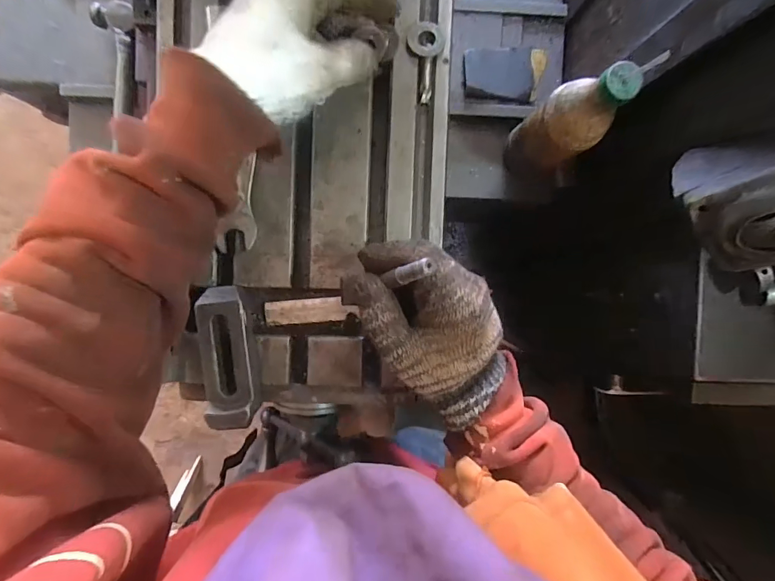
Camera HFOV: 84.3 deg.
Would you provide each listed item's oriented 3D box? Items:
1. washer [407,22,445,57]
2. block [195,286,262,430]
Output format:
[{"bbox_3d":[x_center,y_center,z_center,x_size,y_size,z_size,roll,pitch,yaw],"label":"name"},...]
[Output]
[{"bbox_3d":[0.033,-0.215,0.366,0.032,0.004,0.029,2,94,-3],"label":"washer"},{"bbox_3d":[-0.133,0.055,0.358,0.044,0.026,0.113,-3,94,-3],"label":"block"}]

